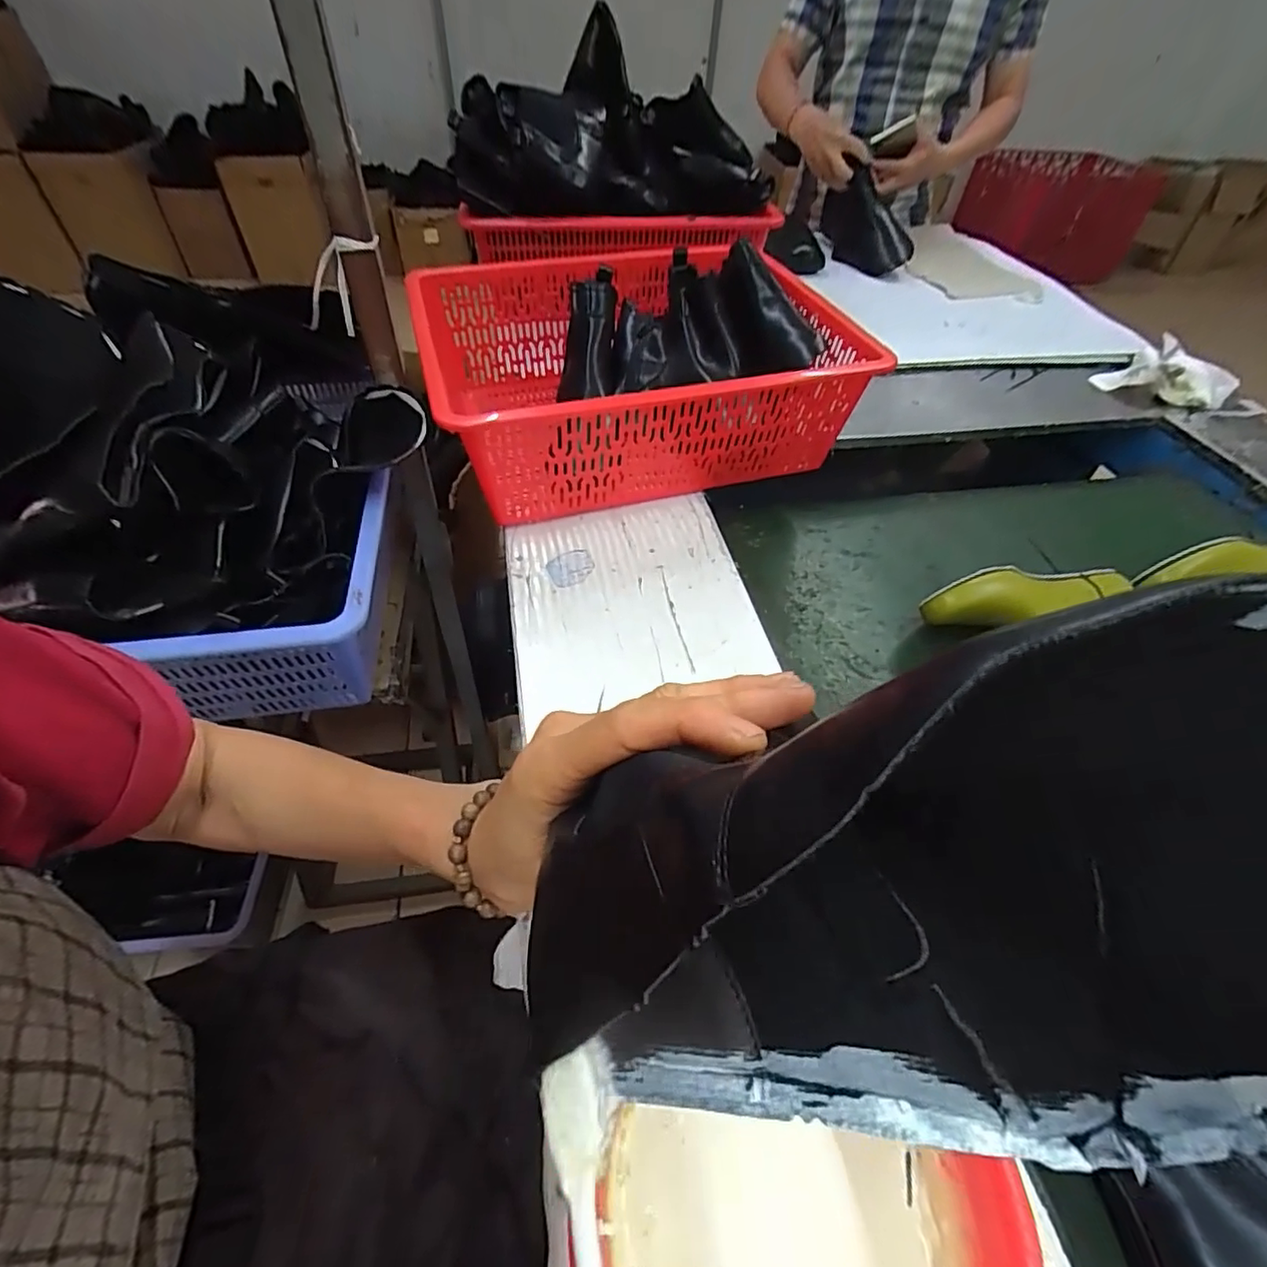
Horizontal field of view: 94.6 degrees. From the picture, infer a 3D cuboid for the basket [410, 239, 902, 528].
[{"bbox_3d":[-0.002,-0.324,0.723,0.448,0.156,0.406,-12,51,-13],"label":"basket"}]

